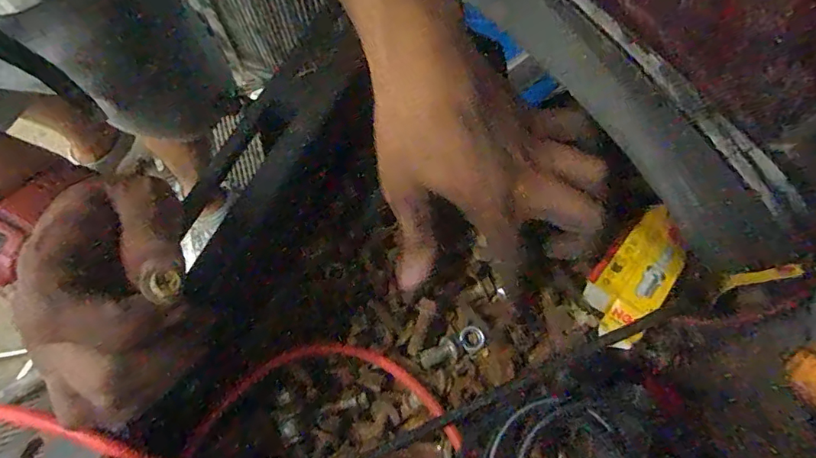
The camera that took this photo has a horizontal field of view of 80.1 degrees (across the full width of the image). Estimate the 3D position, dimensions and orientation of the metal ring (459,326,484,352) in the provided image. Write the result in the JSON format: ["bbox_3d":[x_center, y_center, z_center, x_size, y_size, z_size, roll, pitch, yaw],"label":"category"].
[{"bbox_3d":[0.045,0.077,0.342,0.016,0.004,0.018,-28,73,-9],"label":"metal ring"}]

